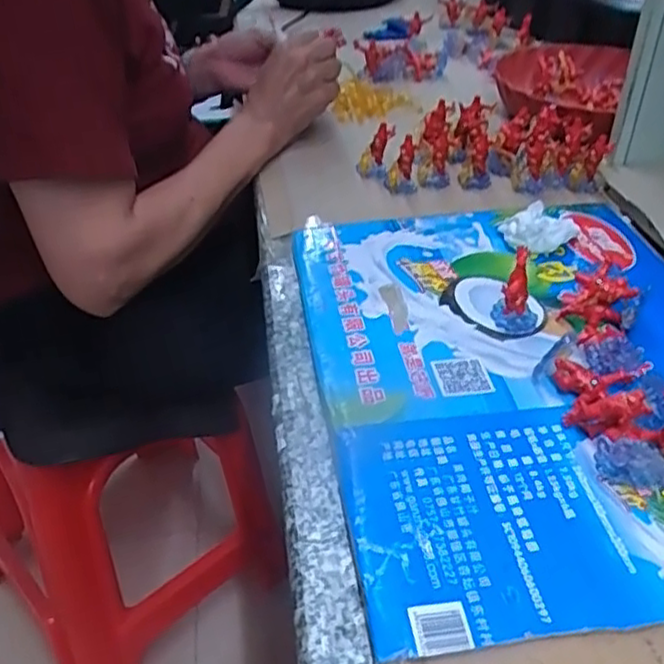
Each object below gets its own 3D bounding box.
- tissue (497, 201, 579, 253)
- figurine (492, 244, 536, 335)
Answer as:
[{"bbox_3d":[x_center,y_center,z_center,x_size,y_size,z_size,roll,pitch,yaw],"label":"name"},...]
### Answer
[{"bbox_3d":[0.180,-0.090,0.592,0.067,0.030,0.040,-10,38,-14],"label":"tissue"},{"bbox_3d":[0.132,-0.029,0.498,0.030,0.052,0.035,8,38,10],"label":"figurine"}]

